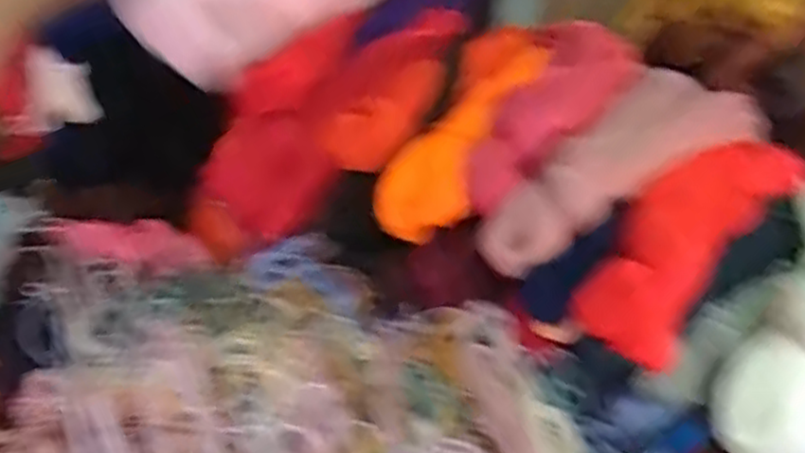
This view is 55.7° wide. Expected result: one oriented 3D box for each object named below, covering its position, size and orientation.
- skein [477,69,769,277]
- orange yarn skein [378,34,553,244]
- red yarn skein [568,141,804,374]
[{"bbox_3d":[0.213,-0.061,0.693,0.347,0.089,0.091,-25,40,-37],"label":"skein"},{"bbox_3d":[0.069,-0.103,0.710,0.077,0.056,0.284,17,53,24],"label":"orange yarn skein"},{"bbox_3d":[0.257,-0.011,0.643,0.082,0.088,0.314,27,53,36],"label":"red yarn skein"}]

